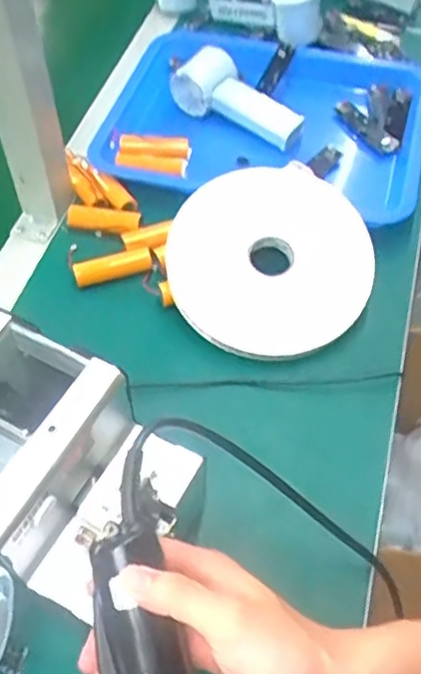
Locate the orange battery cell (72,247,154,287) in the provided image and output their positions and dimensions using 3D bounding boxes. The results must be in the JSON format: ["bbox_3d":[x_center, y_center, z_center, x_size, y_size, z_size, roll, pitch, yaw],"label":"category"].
[{"bbox_3d":[-0.090,-0.065,0.631,0.072,0.021,0.020,-13,56,-9],"label":"orange battery cell"}]

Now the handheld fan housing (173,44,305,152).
[{"bbox_3d":[0.028,-0.265,0.737,0.150,0.048,0.053,26,59,17],"label":"handheld fan housing"}]

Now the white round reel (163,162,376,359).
[{"bbox_3d":[0.051,-0.068,0.594,0.174,0.013,0.170,1,74,-3],"label":"white round reel"}]

